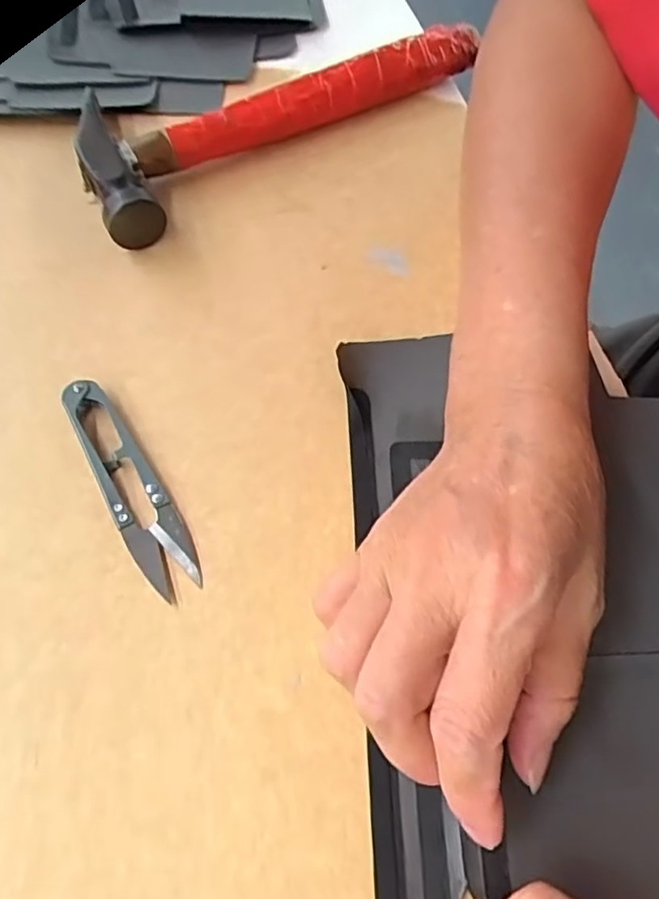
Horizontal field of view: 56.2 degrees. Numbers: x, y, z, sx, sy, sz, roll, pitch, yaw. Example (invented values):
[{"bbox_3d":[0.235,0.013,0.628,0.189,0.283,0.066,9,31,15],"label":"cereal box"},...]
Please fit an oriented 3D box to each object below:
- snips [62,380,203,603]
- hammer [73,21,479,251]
[{"bbox_3d":[-0.084,0.013,0.256,0.023,0.011,0.102,-29,68,-15],"label":"snips"},{"bbox_3d":[-0.030,-0.193,0.345,0.235,0.033,0.083,-32,69,-16],"label":"hammer"}]

